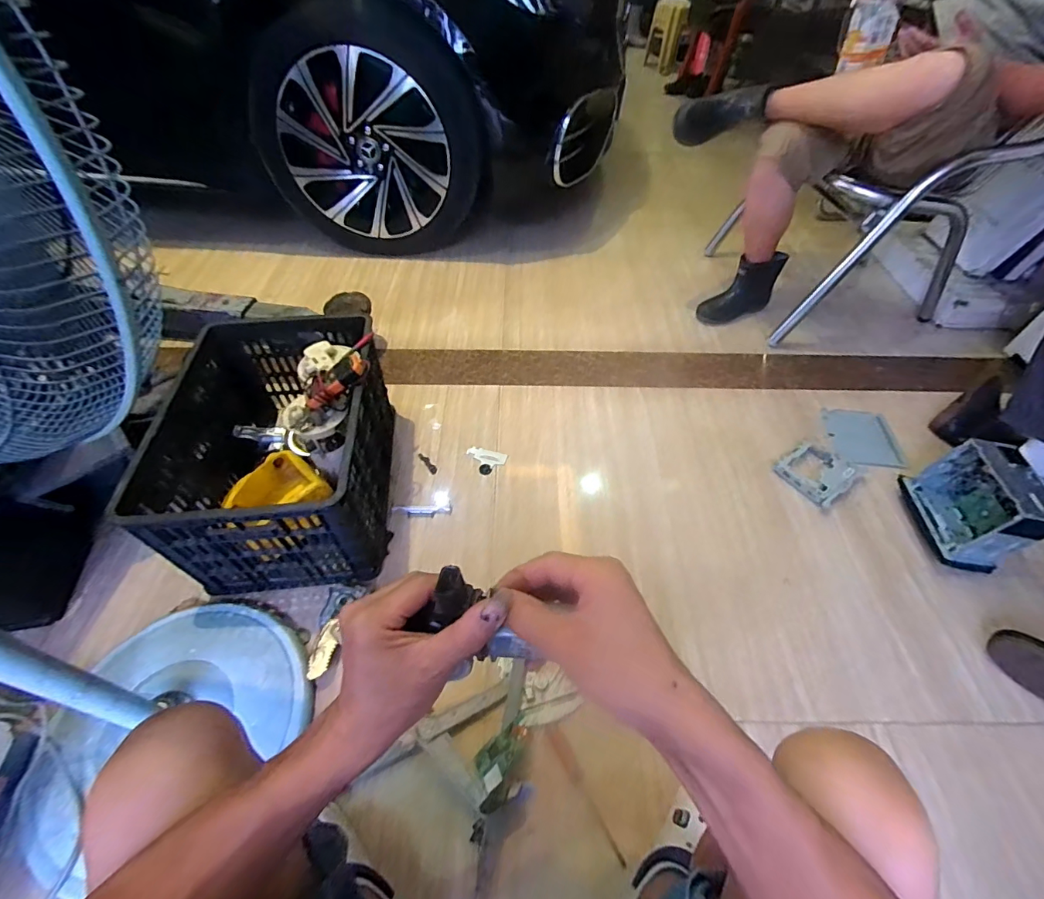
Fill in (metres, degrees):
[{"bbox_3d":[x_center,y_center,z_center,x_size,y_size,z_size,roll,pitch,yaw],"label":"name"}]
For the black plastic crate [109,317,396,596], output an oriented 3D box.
[{"bbox_3d":[-0.462,-0.010,0.955,0.359,0.311,0.524,-1,51,-4],"label":"black plastic crate"}]

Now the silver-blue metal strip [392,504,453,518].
[{"bbox_3d":[-0.214,0.131,1.009,0.121,0.006,0.029,2,49,-9],"label":"silver-blue metal strip"}]

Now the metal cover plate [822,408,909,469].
[{"bbox_3d":[0.829,-0.029,1.138,0.172,0.011,0.149,6,61,-1],"label":"metal cover plate"}]

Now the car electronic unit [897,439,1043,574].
[{"bbox_3d":[0.898,0.111,0.937,0.115,0.195,0.209,2,52,3],"label":"car electronic unit"}]

